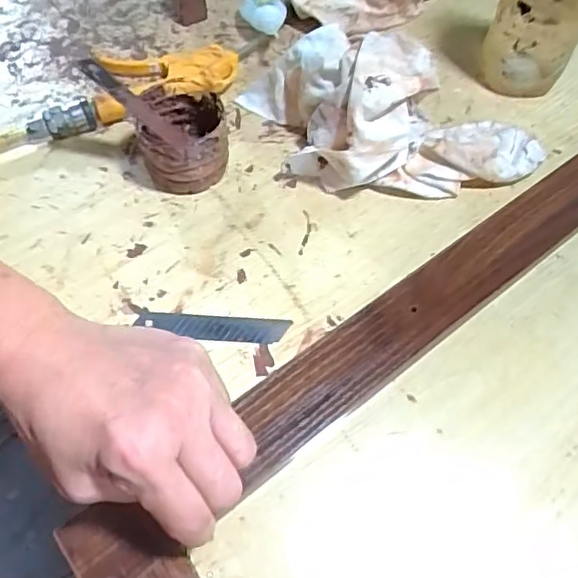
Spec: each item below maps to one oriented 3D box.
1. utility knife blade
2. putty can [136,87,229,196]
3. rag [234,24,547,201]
[{"bbox_3d":[-0.048,0.025,0.370,0.095,0.004,0.019,4,58,1],"label":"utility knife blade"},{"bbox_3d":[-0.077,-0.107,0.418,0.059,0.053,0.065,-11,59,-9],"label":"putty can"},{"bbox_3d":[0.081,-0.136,0.424,0.229,0.081,0.113,0,58,-2],"label":"rag"}]

